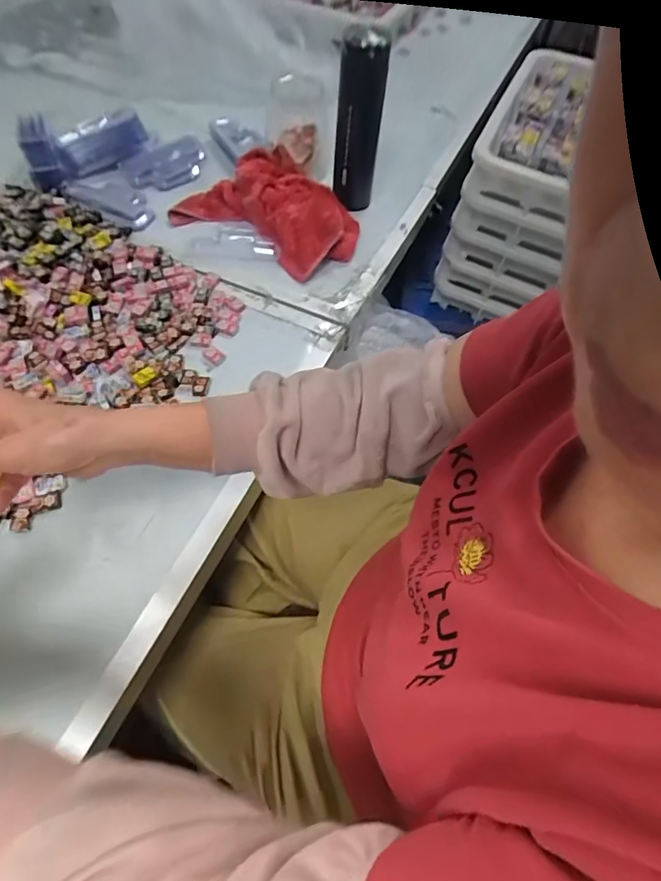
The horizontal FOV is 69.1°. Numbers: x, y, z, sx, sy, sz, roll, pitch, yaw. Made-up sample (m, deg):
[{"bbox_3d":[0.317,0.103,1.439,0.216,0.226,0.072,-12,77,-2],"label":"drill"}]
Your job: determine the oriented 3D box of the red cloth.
[{"bbox_3d":[-0.083,-0.337,0.710,0.214,0.057,0.238,-38,68,-24],"label":"red cloth"}]

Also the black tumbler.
[{"bbox_3d":[0.041,-0.459,0.702,0.063,0.203,0.072,5,57,-1],"label":"black tumbler"}]

